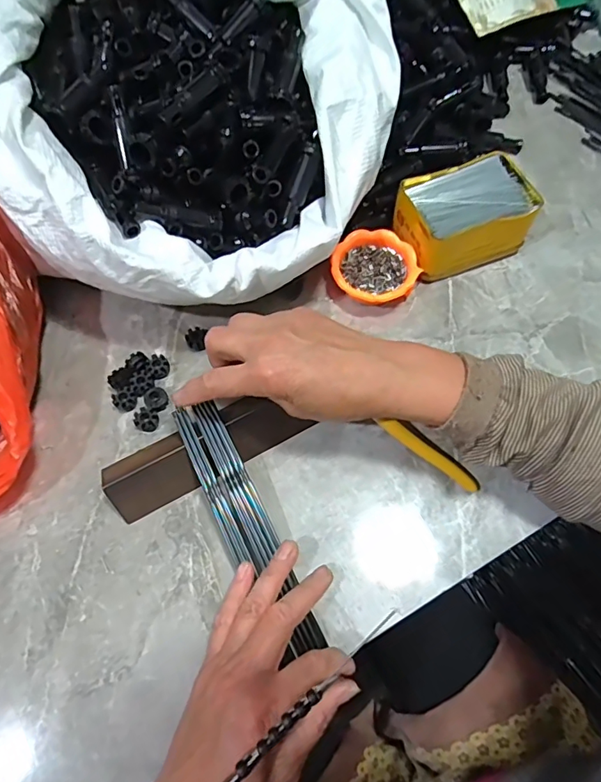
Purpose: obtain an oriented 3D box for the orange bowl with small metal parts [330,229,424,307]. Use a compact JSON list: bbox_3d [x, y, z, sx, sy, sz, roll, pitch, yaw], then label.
[{"bbox_3d":[0.067,-0.109,0.447,0.074,0.026,0.074,0,65,1],"label":"orange bowl with small metal parts"}]

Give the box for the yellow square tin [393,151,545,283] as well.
[{"bbox_3d":[0.150,-0.159,0.453,0.114,0.055,0.083,-20,66,-8],"label":"yellow square tin"}]

